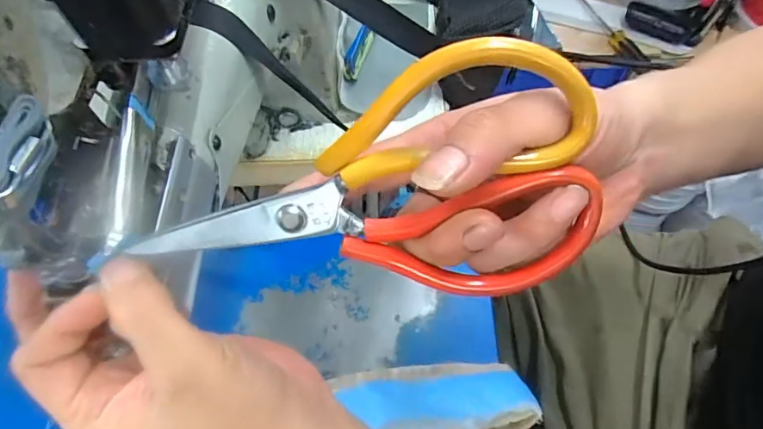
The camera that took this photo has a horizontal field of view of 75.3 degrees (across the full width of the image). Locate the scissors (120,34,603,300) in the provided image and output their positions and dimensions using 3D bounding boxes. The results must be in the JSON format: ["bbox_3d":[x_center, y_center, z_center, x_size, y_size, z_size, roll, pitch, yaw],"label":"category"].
[{"bbox_3d":[-0.007,-0.020,0.196,0.181,0.101,0.007,7,20,-1],"label":"scissors"}]

